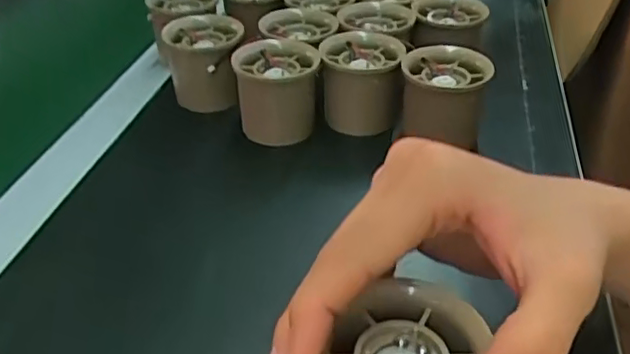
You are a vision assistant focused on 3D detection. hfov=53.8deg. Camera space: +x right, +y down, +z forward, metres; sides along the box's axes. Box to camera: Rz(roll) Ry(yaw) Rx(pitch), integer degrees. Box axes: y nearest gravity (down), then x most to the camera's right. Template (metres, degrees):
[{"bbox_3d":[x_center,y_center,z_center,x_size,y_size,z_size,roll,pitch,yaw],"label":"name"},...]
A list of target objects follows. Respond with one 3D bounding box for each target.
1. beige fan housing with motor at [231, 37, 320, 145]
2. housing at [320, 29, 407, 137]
[{"bbox_3d":[-0.024,-0.057,0.415,0.052,0.049,0.058,-2,37,1],"label":"beige fan housing with motor"},{"bbox_3d":[0.032,-0.063,0.422,0.055,0.051,0.062,-2,37,1],"label":"housing"}]

